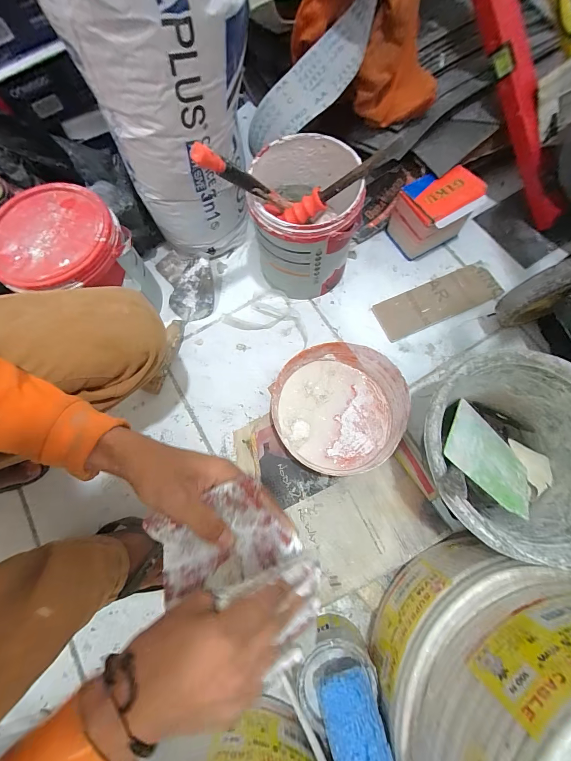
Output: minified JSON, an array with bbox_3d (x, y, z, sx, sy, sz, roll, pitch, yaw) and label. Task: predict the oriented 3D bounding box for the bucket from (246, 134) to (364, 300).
[{"bbox_3d":[0.031,-0.273,0.544,0.163,0.194,0.188,3,75,1],"label":"bucket"}]

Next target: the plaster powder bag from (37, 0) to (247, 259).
[{"bbox_3d":[-0.153,-0.405,0.423,0.190,0.461,0.204,32,77,8],"label":"plaster powder bag"}]

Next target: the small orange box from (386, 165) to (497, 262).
[{"bbox_3d":[0.276,-0.318,0.592,0.126,0.110,0.105,-28,77,-7],"label":"small orange box"}]

